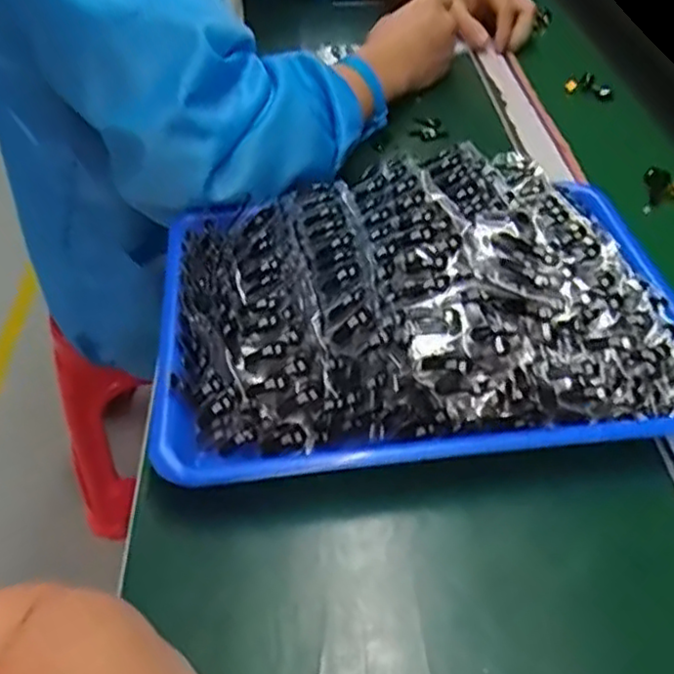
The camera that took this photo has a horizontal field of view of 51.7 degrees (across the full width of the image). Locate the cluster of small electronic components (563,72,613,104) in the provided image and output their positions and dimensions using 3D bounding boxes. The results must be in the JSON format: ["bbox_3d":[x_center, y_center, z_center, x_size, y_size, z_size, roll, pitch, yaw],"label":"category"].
[{"bbox_3d":[0.266,-0.264,0.734,0.049,0.023,0.020,22,50,23],"label":"cluster of small electronic components"}]

